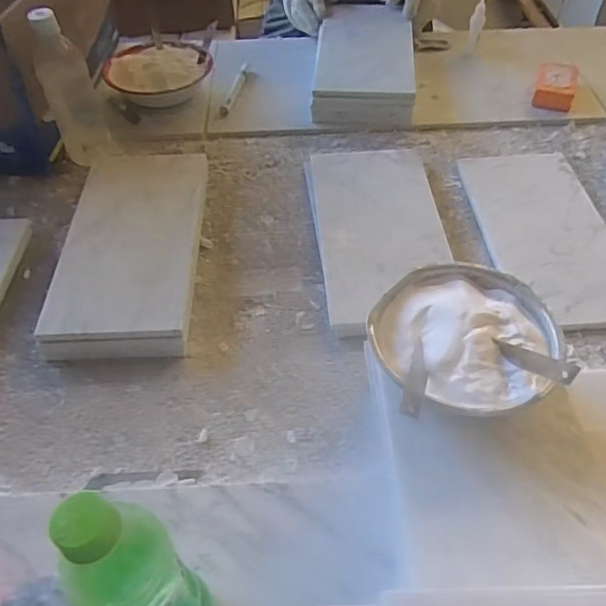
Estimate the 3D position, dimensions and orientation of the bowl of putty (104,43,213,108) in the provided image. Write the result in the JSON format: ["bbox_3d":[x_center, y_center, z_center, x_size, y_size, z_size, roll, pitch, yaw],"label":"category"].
[{"bbox_3d":[-0.231,-0.361,0.919,0.146,0.053,0.149,-1,49,1],"label":"bowl of putty"}]

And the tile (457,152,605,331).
[{"bbox_3d":[0.299,-0.092,0.713,0.151,0.007,0.297,-3,49,-1],"label":"tile"}]

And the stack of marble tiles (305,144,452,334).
[{"bbox_3d":[0.094,-0.092,0.709,0.153,0.027,0.291,-5,49,-3],"label":"stack of marble tiles"}]

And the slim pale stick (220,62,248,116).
[{"bbox_3d":[-0.106,-0.344,0.928,0.017,0.009,0.152,7,50,8],"label":"slim pale stick"}]

